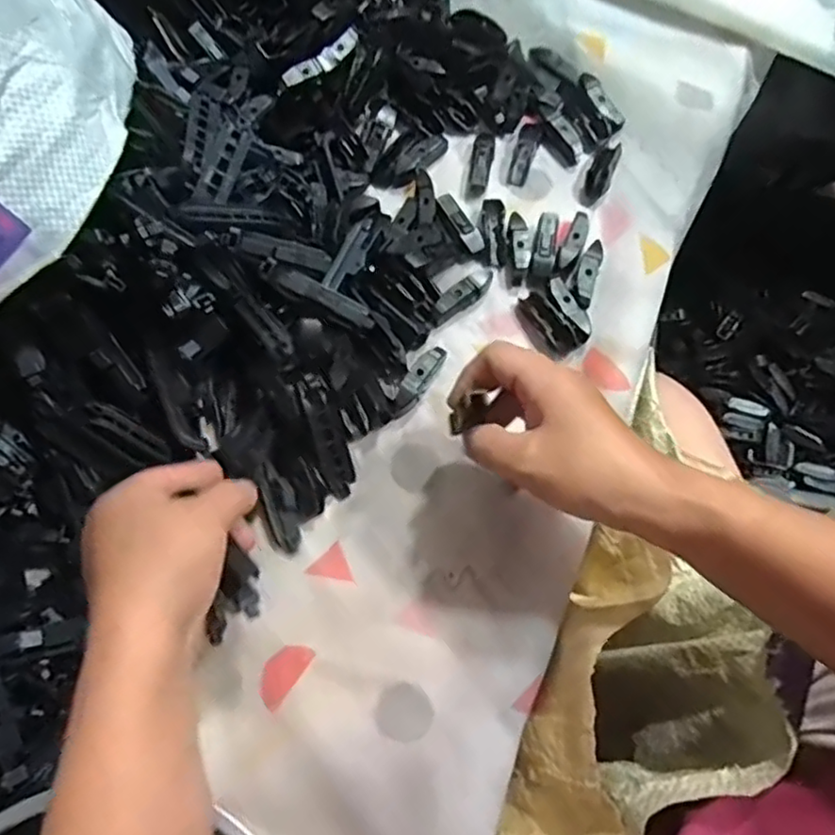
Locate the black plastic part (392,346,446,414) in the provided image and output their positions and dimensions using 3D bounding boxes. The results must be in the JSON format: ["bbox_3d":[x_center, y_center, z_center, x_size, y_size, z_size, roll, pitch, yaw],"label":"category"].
[{"bbox_3d":[0.000,-0.024,0.432,0.015,0.012,0.053,31,73,11],"label":"black plastic part"}]

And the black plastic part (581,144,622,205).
[{"bbox_3d":[0.139,-0.187,0.486,0.019,0.011,0.056,20,71,8],"label":"black plastic part"}]

